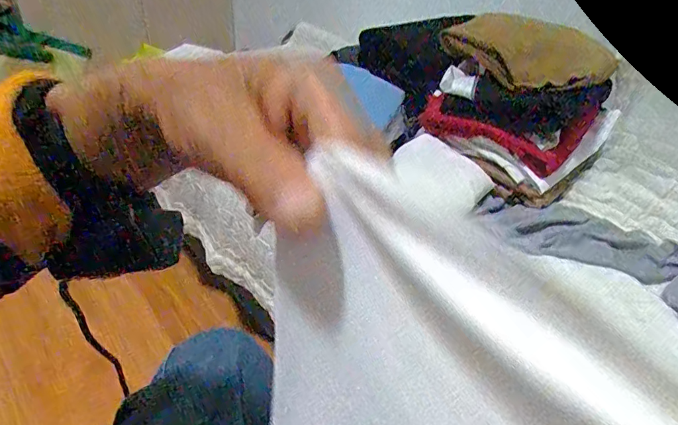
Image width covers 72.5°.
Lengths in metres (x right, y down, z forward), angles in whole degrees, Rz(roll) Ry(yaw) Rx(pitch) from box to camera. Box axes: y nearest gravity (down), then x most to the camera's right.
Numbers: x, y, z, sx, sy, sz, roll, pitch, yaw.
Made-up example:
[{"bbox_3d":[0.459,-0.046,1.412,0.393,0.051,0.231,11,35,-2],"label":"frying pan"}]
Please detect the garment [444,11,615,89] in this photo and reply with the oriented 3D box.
[{"bbox_3d":[0.260,-0.239,0.680,0.247,0.075,0.054,31,44,28],"label":"garment"}]

